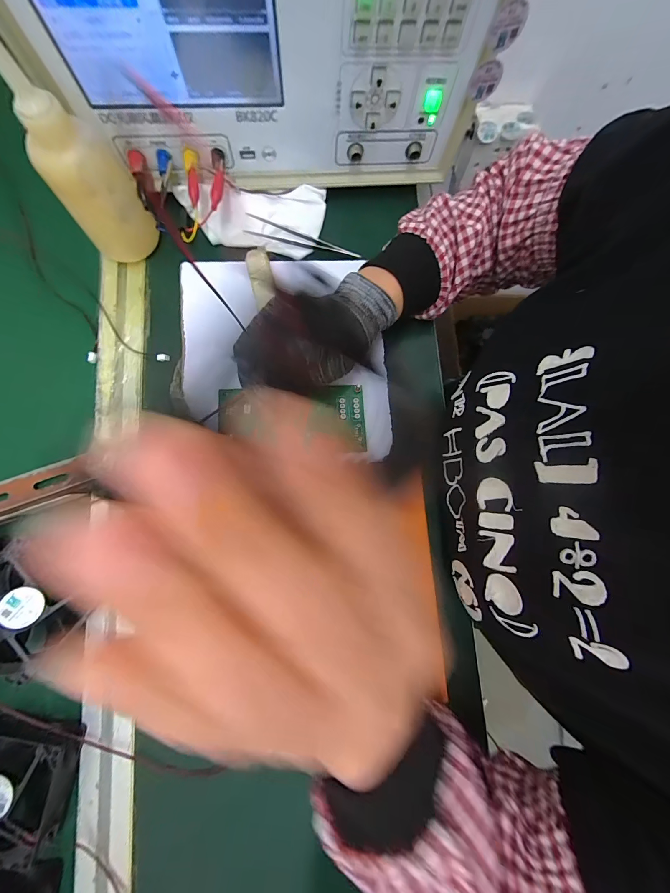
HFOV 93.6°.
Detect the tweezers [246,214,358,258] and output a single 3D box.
[{"bbox_3d":[-0.033,-0.217,0.326,0.119,0.013,0.016,12,80,3],"label":"tweezers"}]

